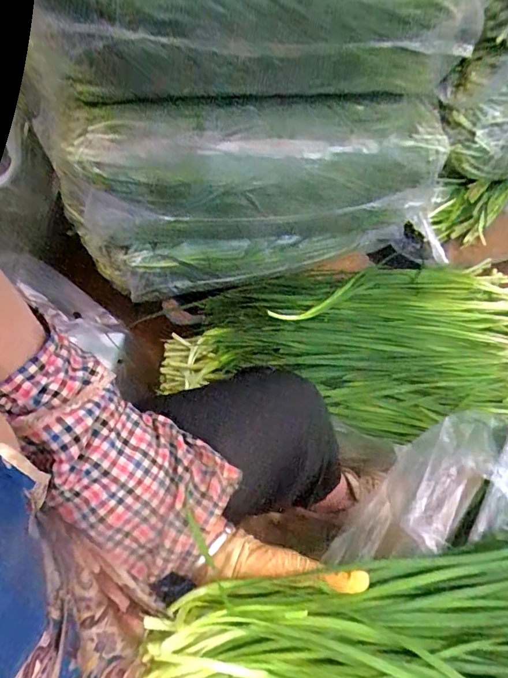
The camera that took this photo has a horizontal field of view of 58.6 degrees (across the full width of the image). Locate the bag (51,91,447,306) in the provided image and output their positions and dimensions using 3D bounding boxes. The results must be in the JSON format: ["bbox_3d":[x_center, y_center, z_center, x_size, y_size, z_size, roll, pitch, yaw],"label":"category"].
[{"bbox_3d":[0.027,-0.219,0.733,0.604,0.317,0.122,-12,56,-9],"label":"bag"}]

